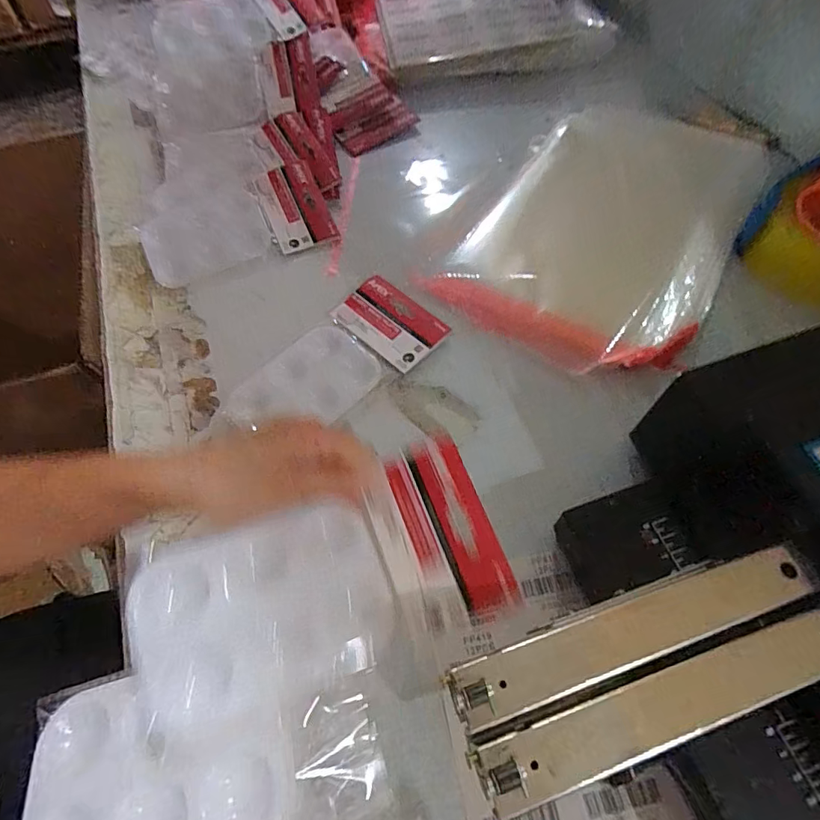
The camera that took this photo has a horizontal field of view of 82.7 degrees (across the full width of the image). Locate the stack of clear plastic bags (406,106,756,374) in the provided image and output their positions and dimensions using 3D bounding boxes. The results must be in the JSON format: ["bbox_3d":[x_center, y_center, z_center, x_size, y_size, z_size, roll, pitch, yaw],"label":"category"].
[{"bbox_3d":[0.194,-0.191,0.474,0.245,0.031,0.336,27,67,17],"label":"stack of clear plastic bags"}]

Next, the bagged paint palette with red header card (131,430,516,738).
[{"bbox_3d":[-0.042,0.097,0.250,0.183,0.023,0.100,-20,79,-16],"label":"bagged paint palette with red header card"}]

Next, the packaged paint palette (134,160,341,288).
[{"bbox_3d":[-0.189,-0.198,0.501,0.197,0.022,0.102,-19,84,-3],"label":"packaged paint palette"}]

